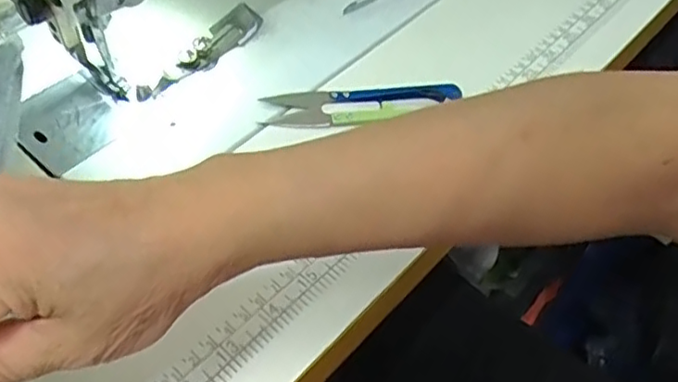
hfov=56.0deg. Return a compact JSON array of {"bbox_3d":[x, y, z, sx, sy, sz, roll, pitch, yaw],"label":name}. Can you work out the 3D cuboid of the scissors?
[{"bbox_3d":[0.013,-0.052,0.381,0.114,0.013,0.026,-2,52,-4],"label":"scissors"}]

